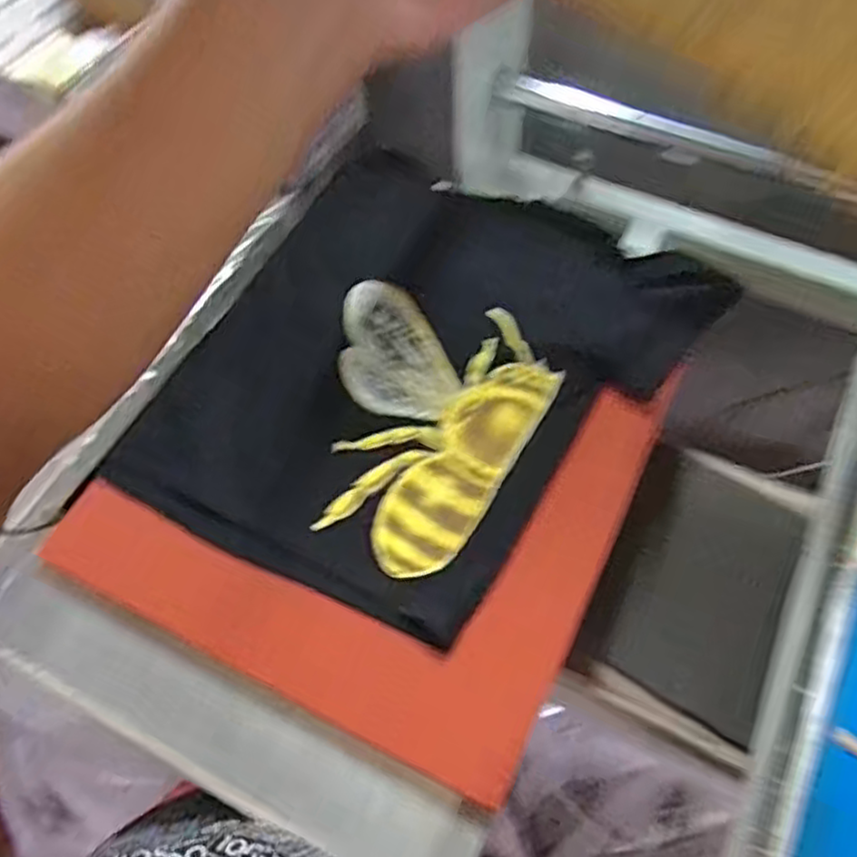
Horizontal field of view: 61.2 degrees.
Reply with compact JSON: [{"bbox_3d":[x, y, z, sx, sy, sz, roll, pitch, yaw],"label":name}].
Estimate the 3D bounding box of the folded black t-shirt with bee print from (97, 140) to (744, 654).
[{"bbox_3d":[-0.007,-0.066,0.640,0.402,0.054,0.438,26,62,15],"label":"folded black t-shirt with bee print"}]

